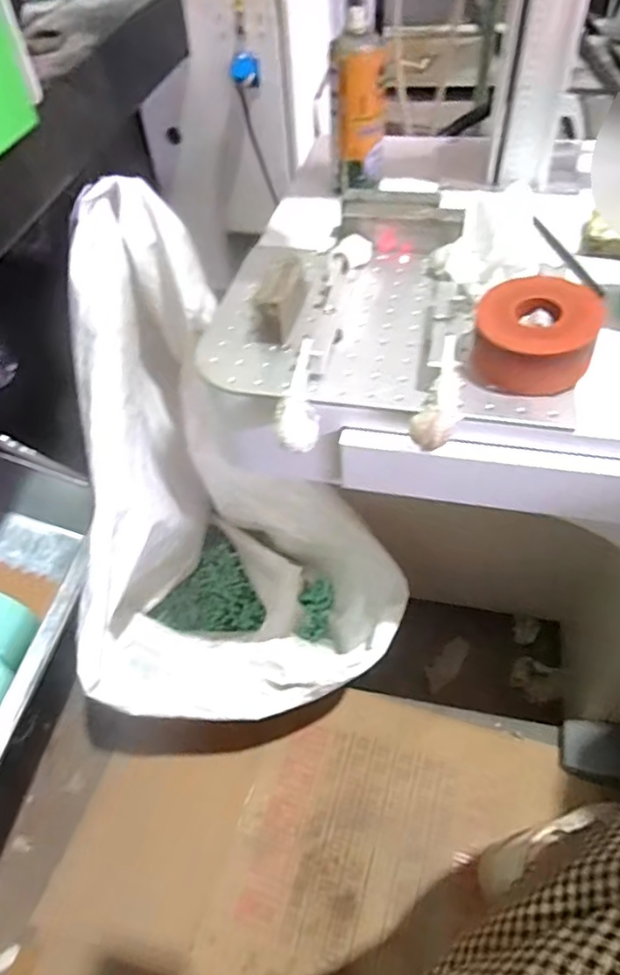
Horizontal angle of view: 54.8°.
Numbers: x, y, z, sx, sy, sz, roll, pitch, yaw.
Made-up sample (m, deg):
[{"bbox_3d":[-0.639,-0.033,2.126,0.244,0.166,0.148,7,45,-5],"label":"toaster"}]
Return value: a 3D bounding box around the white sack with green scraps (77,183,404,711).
[{"bbox_3d":[-0.135,-0.012,0.924,0.405,0.565,0.696,-13,50,-5],"label":"white sack with green scraps"}]

